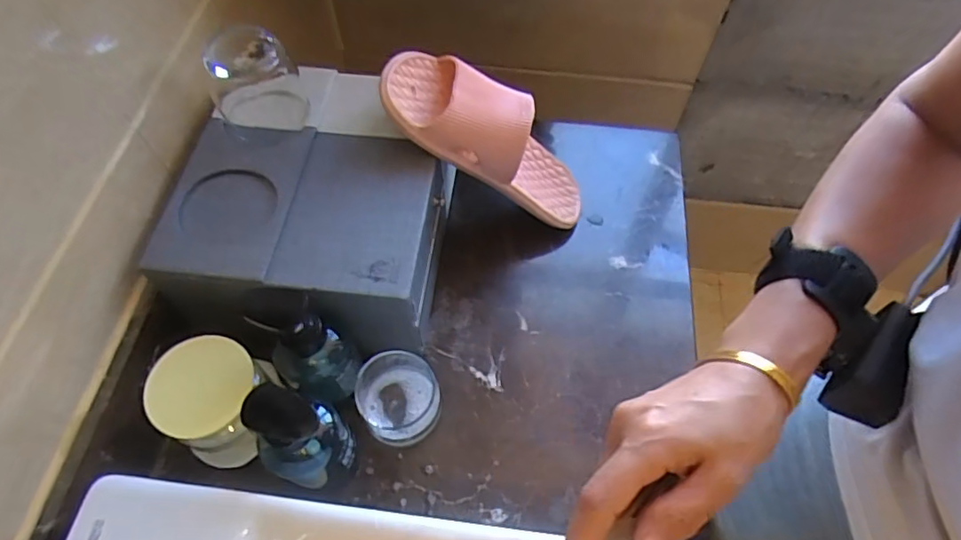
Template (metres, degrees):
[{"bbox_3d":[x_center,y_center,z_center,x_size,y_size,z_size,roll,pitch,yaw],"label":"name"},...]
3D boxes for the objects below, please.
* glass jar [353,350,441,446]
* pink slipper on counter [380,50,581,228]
[{"bbox_3d":[-0.073,0.115,0.505,0.072,0.070,0.072,0,61,-1],"label":"glass jar"},{"bbox_3d":[0.027,-0.136,0.565,0.085,0.264,0.093,-22,53,36],"label":"pink slipper on counter"}]

